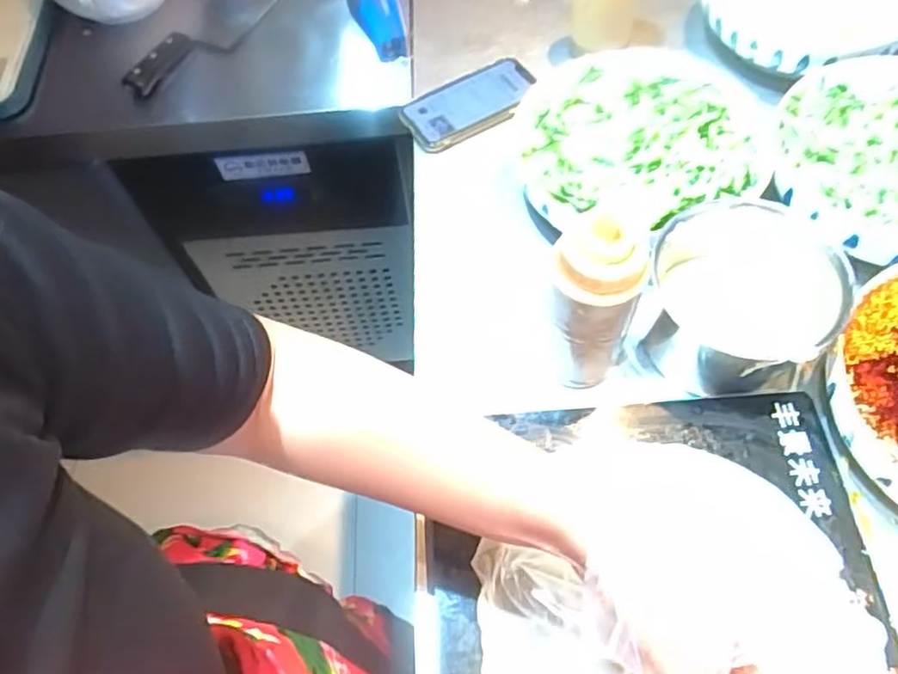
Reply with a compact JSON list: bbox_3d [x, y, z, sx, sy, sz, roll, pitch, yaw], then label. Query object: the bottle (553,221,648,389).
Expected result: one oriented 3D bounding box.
[{"bbox_3d":[0.104,-0.018,0.491,0.060,0.161,0.054,19,64,12],"label":"bottle"}]

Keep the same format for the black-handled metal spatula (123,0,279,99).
[{"bbox_3d":[-0.278,-0.377,0.805,0.082,0.025,0.252,20,64,12],"label":"black-handled metal spatula"}]

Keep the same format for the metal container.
[{"bbox_3d":[0.225,-0.025,0.539,0.121,0.121,0.143,-23,63,-10],"label":"metal container"}]

